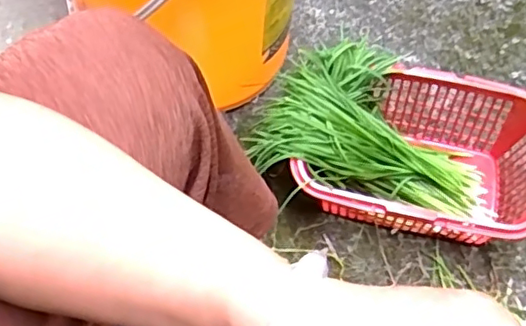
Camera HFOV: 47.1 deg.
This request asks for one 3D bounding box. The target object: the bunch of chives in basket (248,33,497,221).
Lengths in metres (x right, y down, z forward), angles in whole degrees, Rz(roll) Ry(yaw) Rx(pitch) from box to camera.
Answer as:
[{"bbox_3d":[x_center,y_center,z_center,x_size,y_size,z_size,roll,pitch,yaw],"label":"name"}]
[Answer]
[{"bbox_3d":[0.131,-0.042,0.737,0.284,0.099,0.183,4,64,9],"label":"bunch of chives in basket"}]

